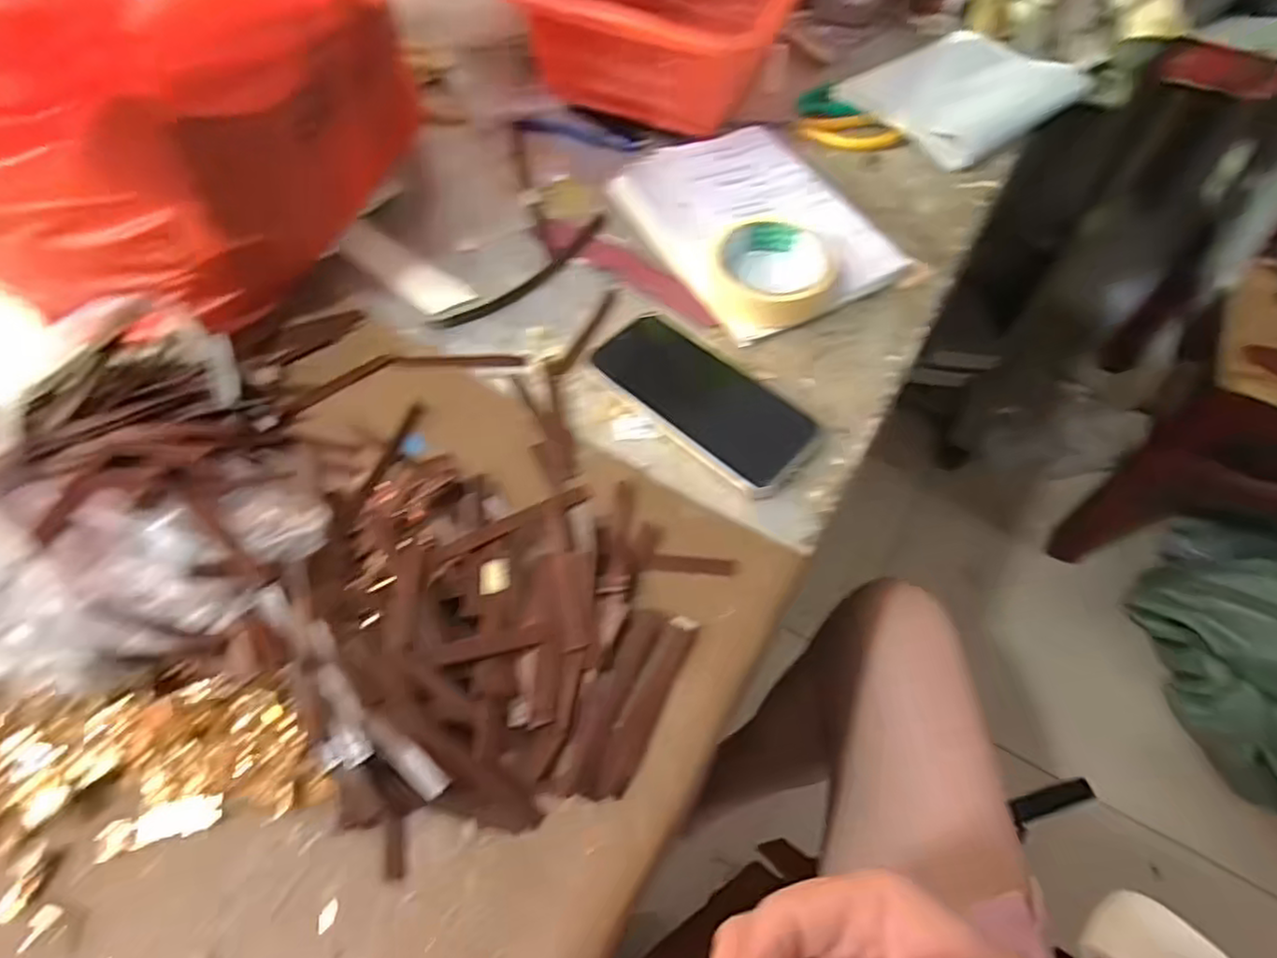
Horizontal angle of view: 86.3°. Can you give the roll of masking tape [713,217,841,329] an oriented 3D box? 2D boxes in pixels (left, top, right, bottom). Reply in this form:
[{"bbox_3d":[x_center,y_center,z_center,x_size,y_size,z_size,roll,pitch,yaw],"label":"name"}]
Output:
[{"bbox_3d":[0.100,-0.151,0.502,0.090,0.031,0.089,1,58,-1],"label":"roll of masking tape"}]

